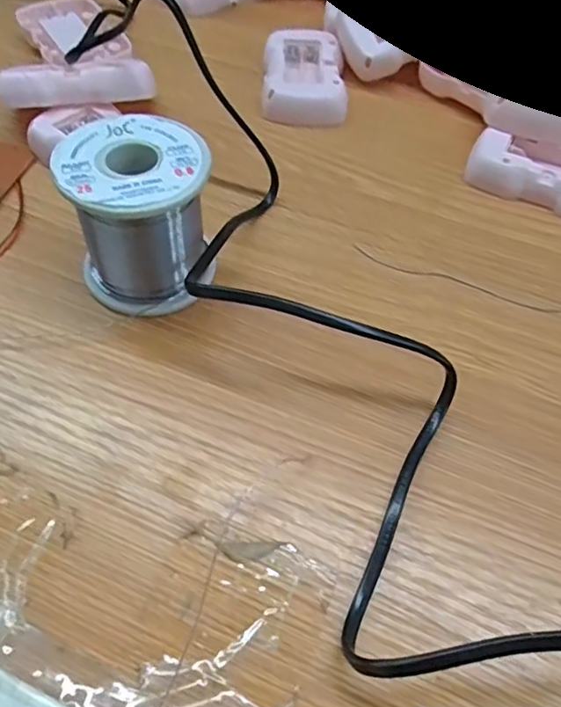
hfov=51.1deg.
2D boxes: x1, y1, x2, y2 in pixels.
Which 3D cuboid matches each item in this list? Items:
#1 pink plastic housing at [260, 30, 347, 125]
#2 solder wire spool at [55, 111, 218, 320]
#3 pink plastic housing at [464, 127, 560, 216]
[{"bbox_3d":[0.016,-0.180,0.379,0.052,0.019,0.080,3,54,-2],"label":"pink plastic housing"},{"bbox_3d":[-0.061,-0.060,0.262,0.059,0.064,0.062,-9,56,-10],"label":"solder wire spool"},{"bbox_3d":[0.152,-0.103,0.333,0.084,0.019,0.045,24,56,13],"label":"pink plastic housing"}]

